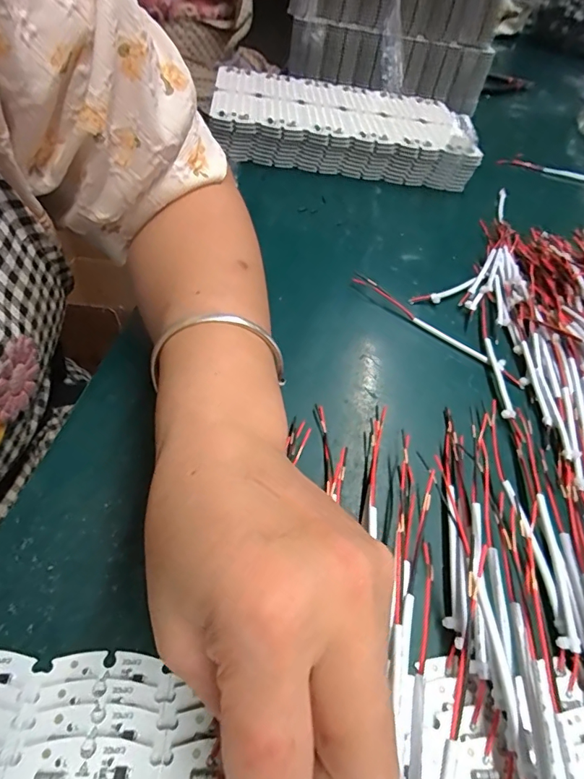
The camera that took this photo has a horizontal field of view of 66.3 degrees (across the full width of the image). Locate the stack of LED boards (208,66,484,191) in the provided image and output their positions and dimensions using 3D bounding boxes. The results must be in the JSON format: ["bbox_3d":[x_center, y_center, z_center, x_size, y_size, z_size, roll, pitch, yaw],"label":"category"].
[{"bbox_3d":[0.056,-0.309,0.531,0.292,0.062,0.181,1,47,-5],"label":"stack of LED boards"}]

